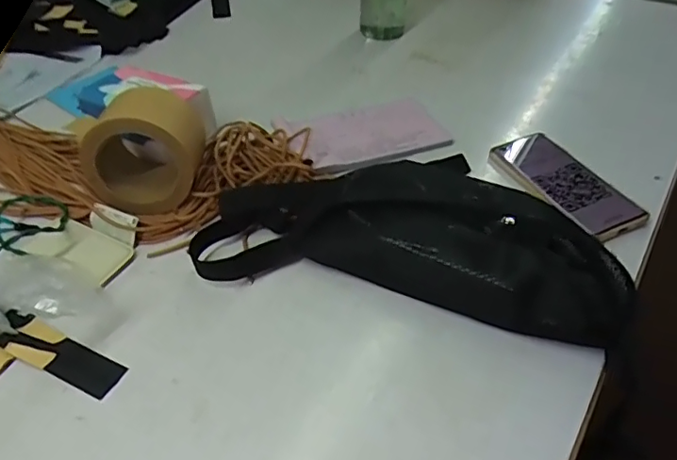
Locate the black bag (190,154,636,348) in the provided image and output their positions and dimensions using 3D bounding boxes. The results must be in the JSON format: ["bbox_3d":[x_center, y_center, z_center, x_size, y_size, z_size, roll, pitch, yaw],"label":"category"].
[{"bbox_3d":[0.063,-0.009,0.485,0.358,0.079,0.164,10,45,9],"label":"black bag"}]

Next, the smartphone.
[{"bbox_3d":[0.244,-0.051,0.569,0.076,0.016,0.160,-20,47,-20],"label":"smartphone"}]

